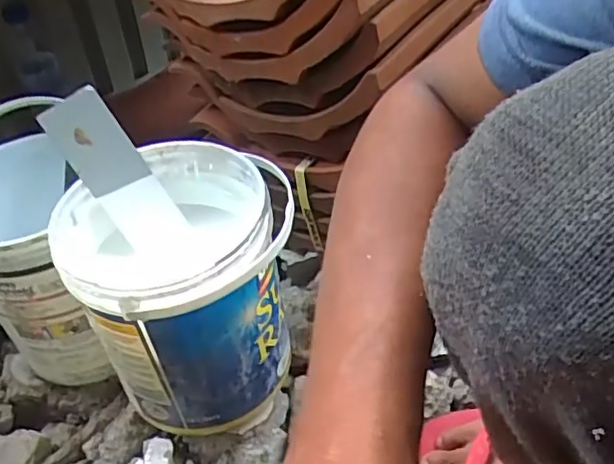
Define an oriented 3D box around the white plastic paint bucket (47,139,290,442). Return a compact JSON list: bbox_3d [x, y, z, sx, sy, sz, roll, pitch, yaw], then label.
[{"bbox_3d":[-0.101,0.043,0.542,0.170,0.180,0.185,0,50,1],"label":"white plastic paint bucket"}]

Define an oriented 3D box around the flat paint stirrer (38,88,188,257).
[{"bbox_3d":[-0.165,-0.050,0.538,0.055,0.149,0.011,-43,31,-24],"label":"flat paint stirrer"}]

